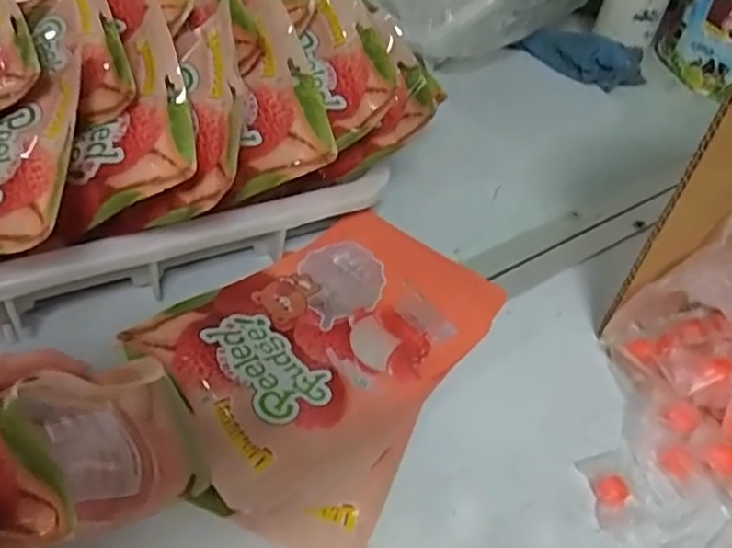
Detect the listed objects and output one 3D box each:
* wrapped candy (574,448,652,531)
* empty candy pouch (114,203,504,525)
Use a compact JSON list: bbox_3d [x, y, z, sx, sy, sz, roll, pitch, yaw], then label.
[{"bbox_3d":[0.166,0.142,0.415,0.041,0.009,0.051,-10,50,-15],"label":"wrapped candy"},{"bbox_3d":[-0.029,0.043,0.466,0.243,0.025,0.159,-32,59,-30],"label":"empty candy pouch"}]

